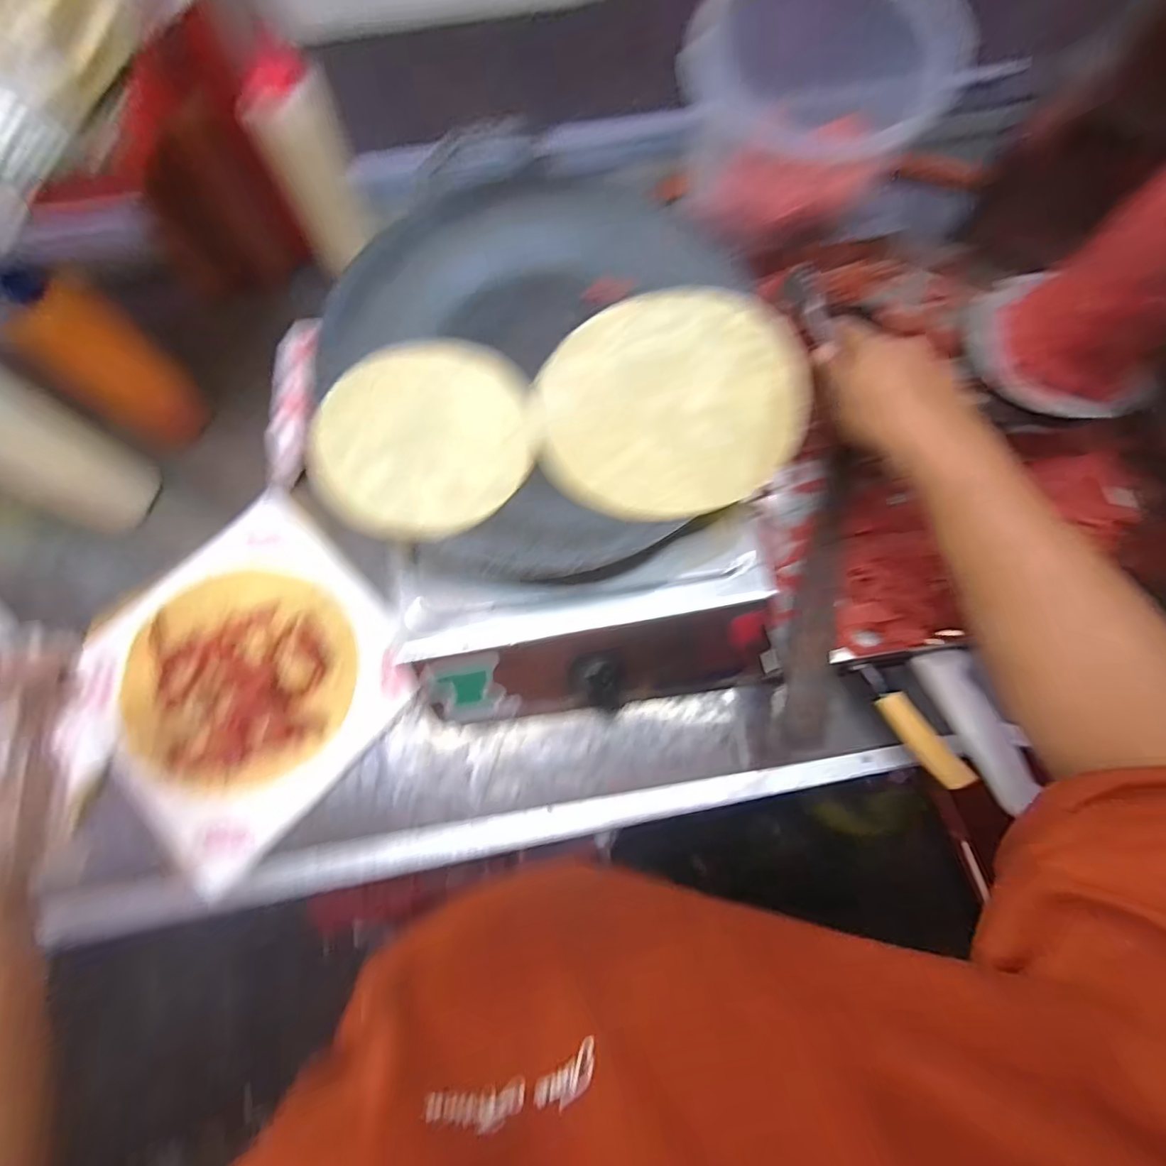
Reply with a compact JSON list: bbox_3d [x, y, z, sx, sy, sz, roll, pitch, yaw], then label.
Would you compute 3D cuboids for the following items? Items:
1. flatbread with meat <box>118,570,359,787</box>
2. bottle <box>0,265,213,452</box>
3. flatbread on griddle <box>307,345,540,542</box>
[{"bbox_3d":[-0.313,0.083,0.503,0.206,0.012,0.185,10,75,3],"label":"flatbread with meat"},{"bbox_3d":[-0.423,-0.196,0.499,0.054,0.181,0.077,42,79,10],"label":"bottle"},{"bbox_3d":[-0.111,-0.105,0.400,0.145,0.013,0.158,2,73,-8],"label":"flatbread on griddle"}]

